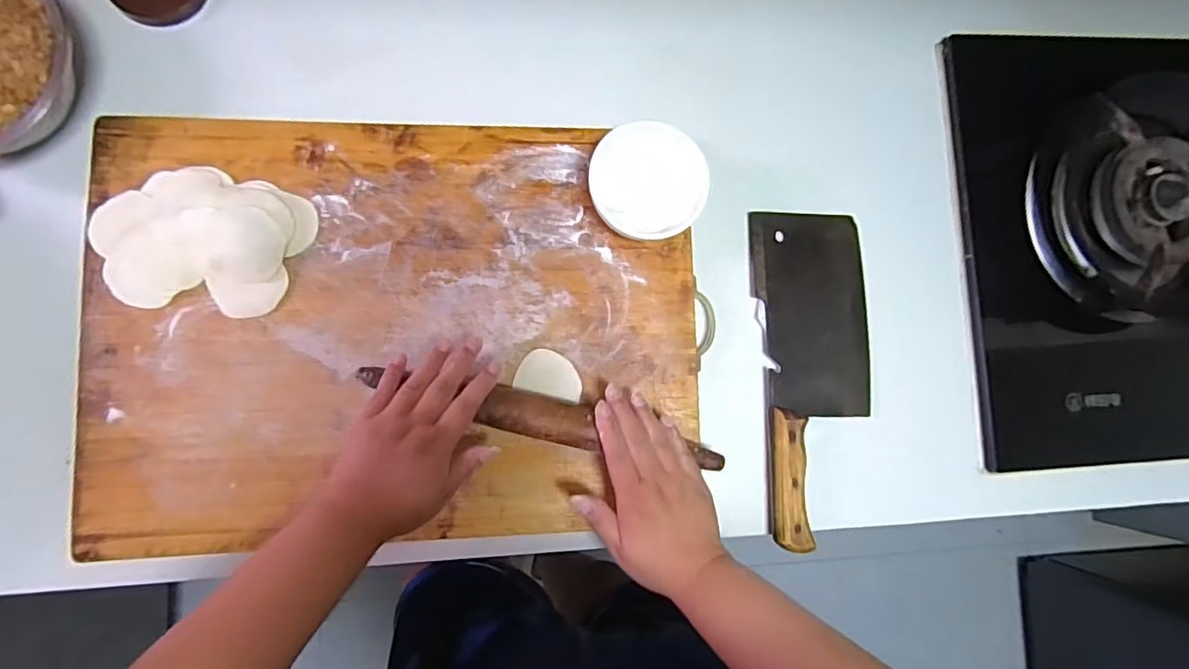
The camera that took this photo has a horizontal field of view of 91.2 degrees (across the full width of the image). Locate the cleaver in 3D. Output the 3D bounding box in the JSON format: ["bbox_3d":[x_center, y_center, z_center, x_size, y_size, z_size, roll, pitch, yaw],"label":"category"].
[{"bbox_3d":[0.211,0.034,0.541,0.117,0.033,0.300,-3,86,-7],"label":"cleaver"}]

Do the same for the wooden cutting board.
[{"bbox_3d":[-0.156,-0.008,0.490,0.489,0.017,0.351,-1,86,-7],"label":"wooden cutting board"}]

